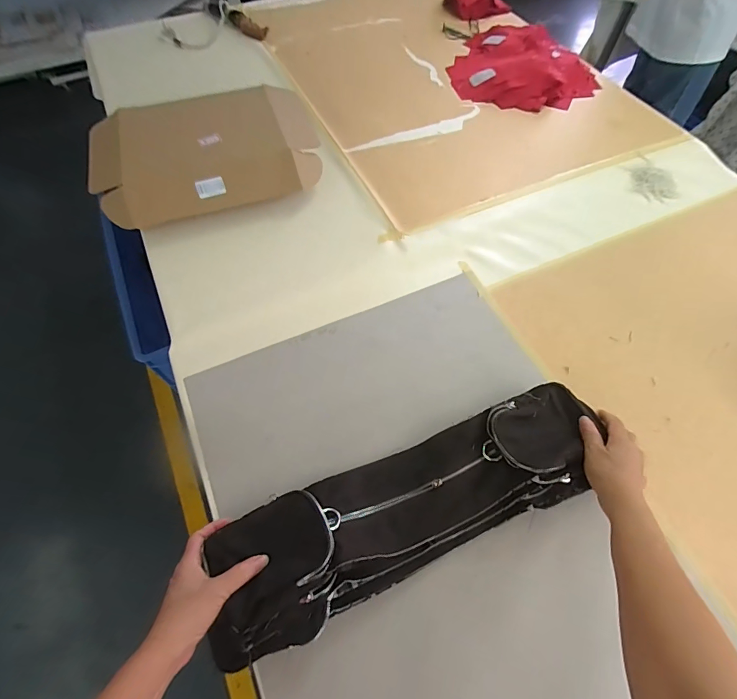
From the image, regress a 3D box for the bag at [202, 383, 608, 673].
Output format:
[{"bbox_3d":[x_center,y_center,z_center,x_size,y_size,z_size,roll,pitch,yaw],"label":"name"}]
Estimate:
[{"bbox_3d":[0.061,0.190,0.494,0.503,0.080,0.154,-22,65,-15],"label":"bag"}]

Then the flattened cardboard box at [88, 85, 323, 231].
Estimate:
[{"bbox_3d":[-0.306,-0.391,0.755,0.433,0.120,0.252,-22,63,-13],"label":"flattened cardboard box"}]

